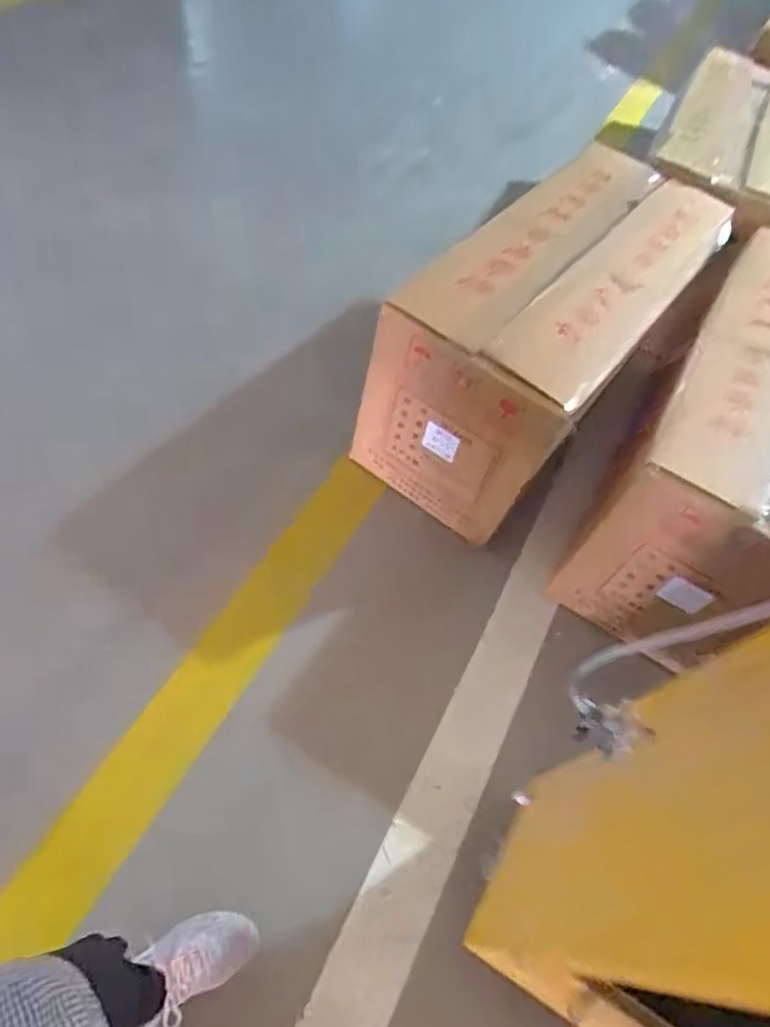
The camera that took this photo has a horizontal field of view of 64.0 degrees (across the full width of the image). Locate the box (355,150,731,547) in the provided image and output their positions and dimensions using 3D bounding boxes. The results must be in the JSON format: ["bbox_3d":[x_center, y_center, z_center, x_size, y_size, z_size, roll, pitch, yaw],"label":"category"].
[{"bbox_3d":[0.406,-0.438,1.529,0.423,0.472,0.949,38,64,18],"label":"box"}]

